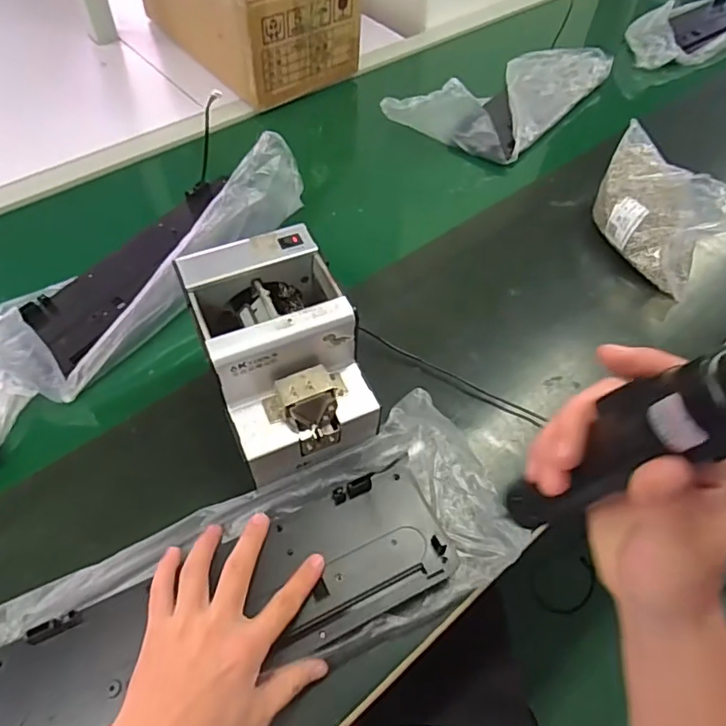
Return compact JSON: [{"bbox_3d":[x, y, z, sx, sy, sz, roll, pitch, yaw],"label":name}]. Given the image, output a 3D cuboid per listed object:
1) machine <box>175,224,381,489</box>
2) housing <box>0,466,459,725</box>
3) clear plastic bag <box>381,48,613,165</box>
[{"bbox_3d":[-0.074,-0.011,0.501,0.122,0.123,0.174,-19,59,-16],"label":"machine"},{"bbox_3d":[-0.101,0.194,0.437,0.359,0.023,0.111,-19,58,-15],"label":"housing"},{"bbox_3d":[0.230,-0.455,0.894,0.203,0.116,0.368,40,62,21],"label":"clear plastic bag"}]

